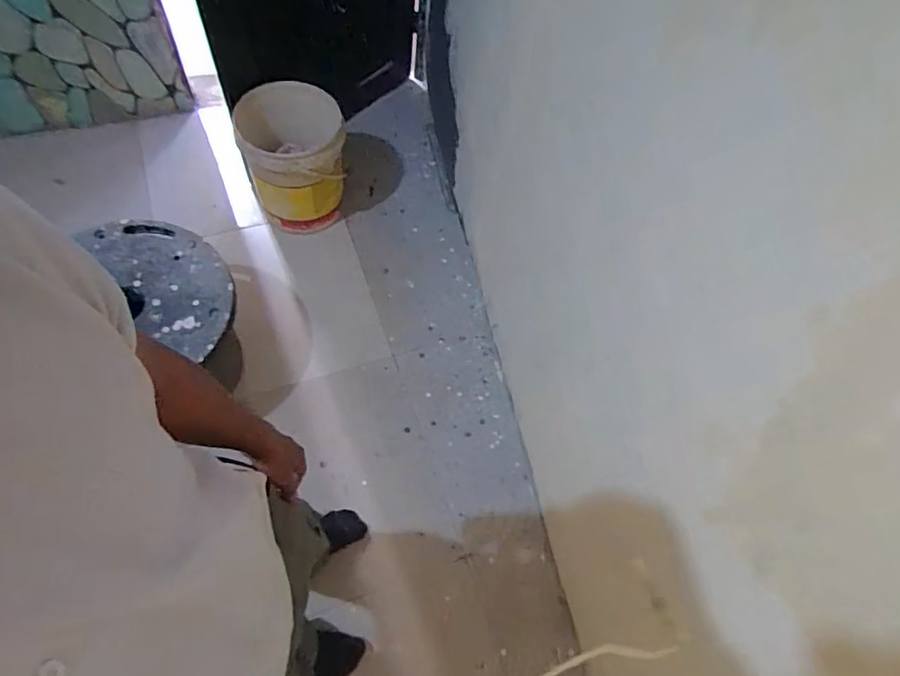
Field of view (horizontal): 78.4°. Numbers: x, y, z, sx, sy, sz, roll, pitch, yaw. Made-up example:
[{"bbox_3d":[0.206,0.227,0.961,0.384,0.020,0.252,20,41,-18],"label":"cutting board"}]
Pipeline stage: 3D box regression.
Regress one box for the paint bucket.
[{"bbox_3d":[-0.474,-0.539,1.698,0.293,0.373,0.267,3,62,-5],"label":"paint bucket"}]

